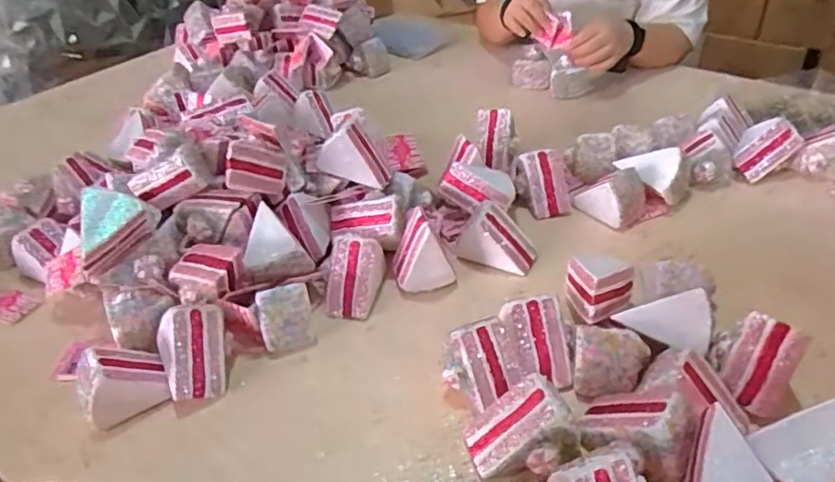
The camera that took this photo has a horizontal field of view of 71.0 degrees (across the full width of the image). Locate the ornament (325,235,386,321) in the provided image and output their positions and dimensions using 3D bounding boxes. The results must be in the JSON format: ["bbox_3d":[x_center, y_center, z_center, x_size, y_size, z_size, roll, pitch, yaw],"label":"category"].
[{"bbox_3d":[-0.073,0.039,0.670,0.065,0.066,0.072,0,39,3],"label":"ornament"}]

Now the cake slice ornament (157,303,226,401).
[{"bbox_3d":[-0.227,0.111,0.592,0.069,0.063,0.078,-15,41,-17],"label":"cake slice ornament"}]

